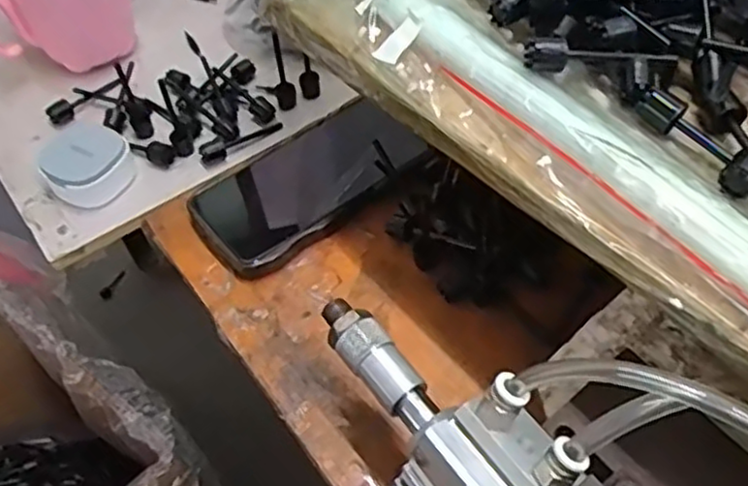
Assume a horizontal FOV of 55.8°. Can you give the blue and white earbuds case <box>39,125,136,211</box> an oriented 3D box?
[{"bbox_3d":[-0.196,-0.054,0.482,0.056,0.029,0.059,-37,59,-22],"label":"blue and white earbuds case"}]

